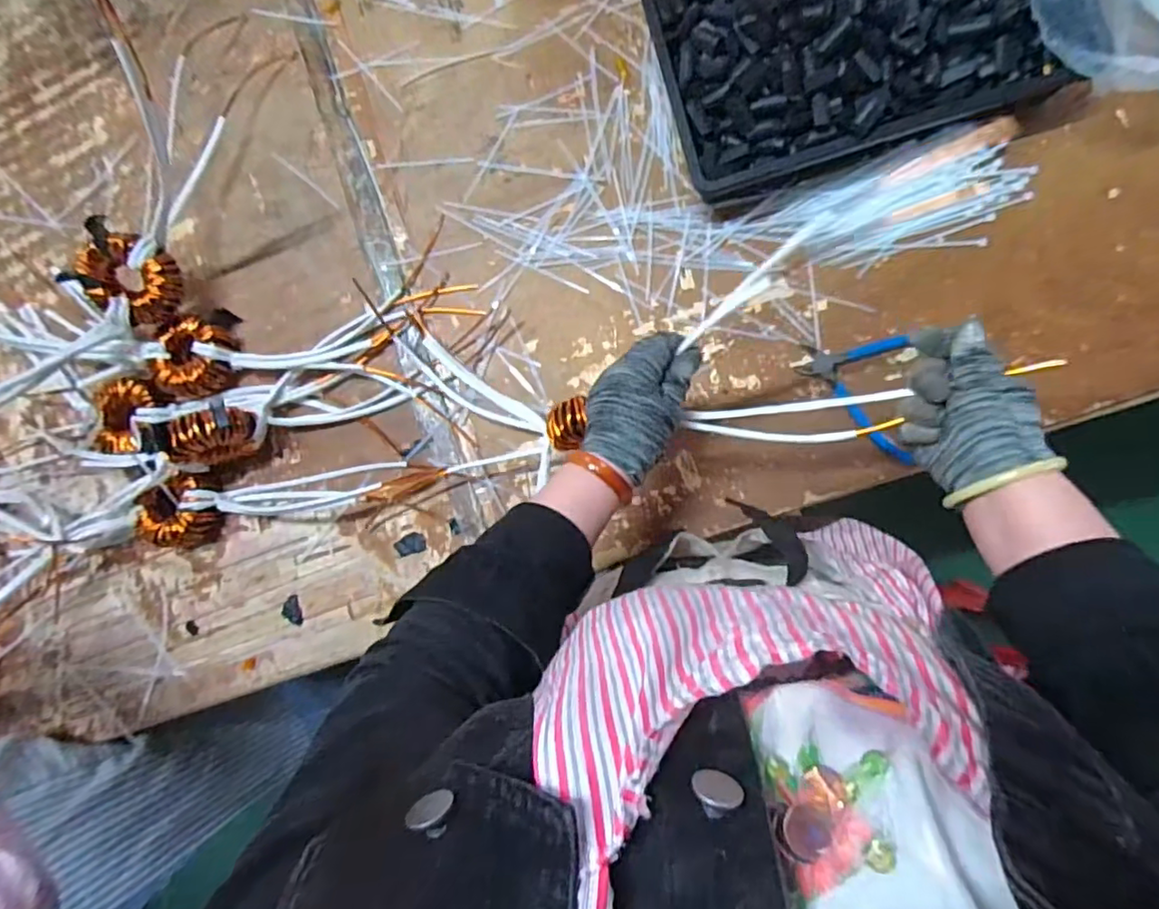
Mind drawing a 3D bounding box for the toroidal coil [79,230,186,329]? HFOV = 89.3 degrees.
[{"bbox_3d":[-0.472,-0.184,0.623,0.084,0.029,0.087,-8,116,-16],"label":"toroidal coil"}]

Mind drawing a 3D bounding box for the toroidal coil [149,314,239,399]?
[{"bbox_3d":[-0.424,-0.109,0.661,0.089,0.048,0.088,0,88,8],"label":"toroidal coil"}]

